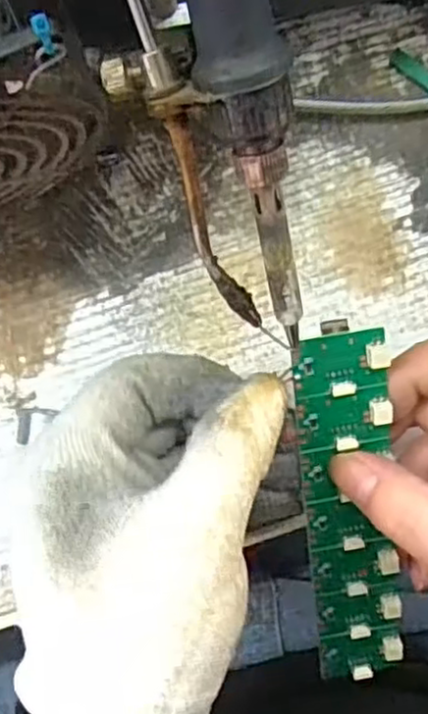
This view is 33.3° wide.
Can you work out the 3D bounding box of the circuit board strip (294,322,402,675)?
[{"bbox_3d":[0.047,0.056,0.247,0.030,0.006,0.139,-9,110,-2],"label":"circuit board strip"}]

